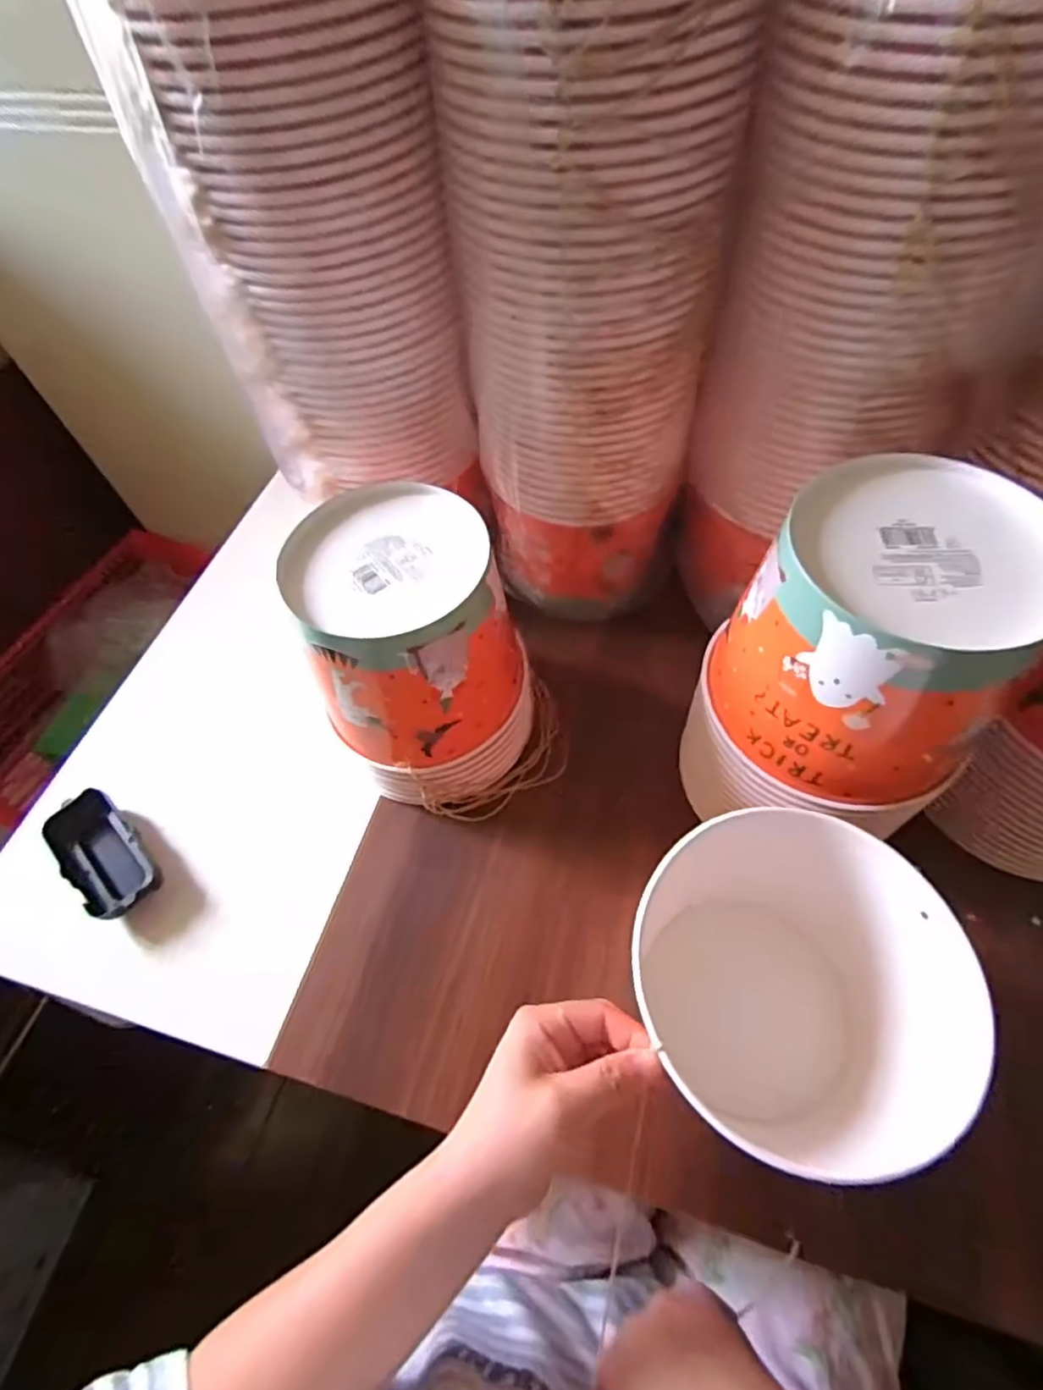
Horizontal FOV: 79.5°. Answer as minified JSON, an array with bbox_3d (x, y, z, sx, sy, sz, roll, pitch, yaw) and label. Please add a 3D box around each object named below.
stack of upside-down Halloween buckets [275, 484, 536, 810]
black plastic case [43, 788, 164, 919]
[{"bbox_3d":[-0.066,-0.025,0.459,0.136,0.192,0.151,-20,59,-8],"label":"stack of upside-down Halloween buckets"},{"bbox_3d":[-0.318,0.122,0.476,0.049,0.024,0.105,-40,64,-19],"label":"black plastic case"}]

